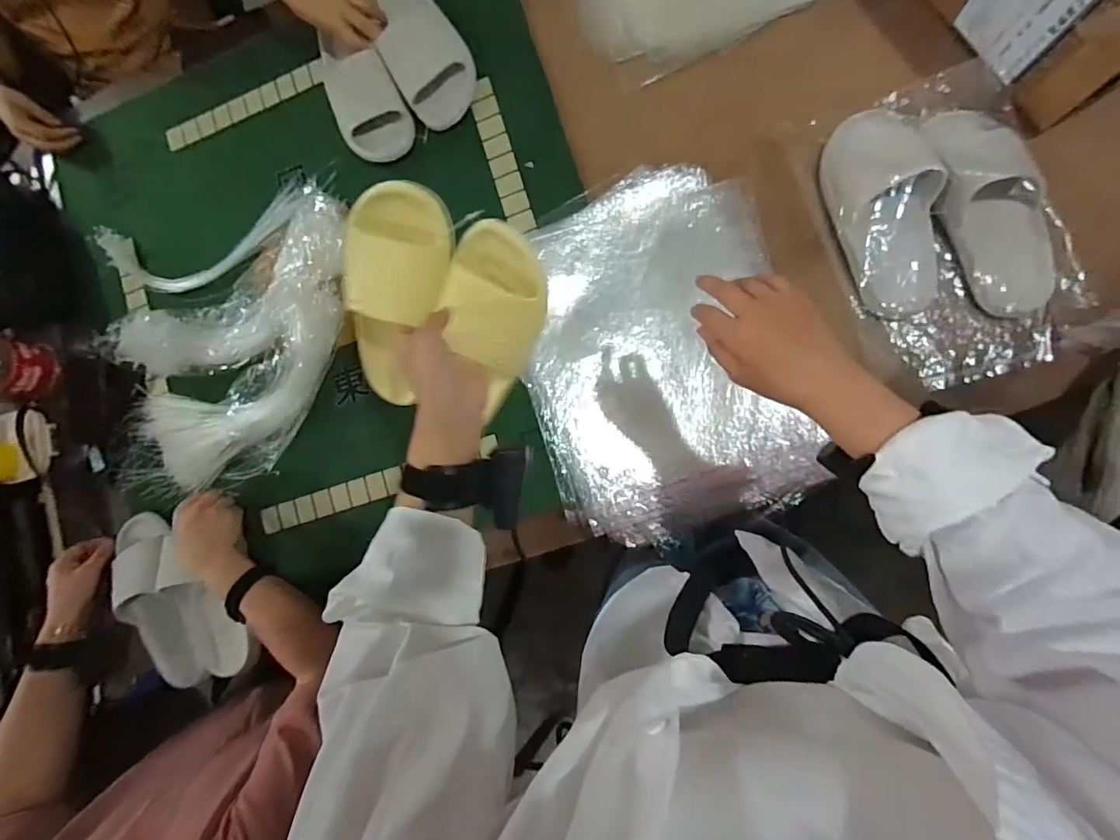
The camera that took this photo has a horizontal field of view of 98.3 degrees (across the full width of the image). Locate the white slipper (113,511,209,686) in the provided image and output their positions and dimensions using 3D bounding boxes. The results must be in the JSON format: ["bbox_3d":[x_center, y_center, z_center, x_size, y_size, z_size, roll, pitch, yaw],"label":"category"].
[{"bbox_3d":[-0.621,0.276,0.731,0.101,0.051,0.276,-22,84,6],"label":"white slipper"}]

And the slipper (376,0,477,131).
[{"bbox_3d":[-0.208,-0.554,0.713,0.108,0.054,0.239,-28,83,5],"label":"slipper"}]

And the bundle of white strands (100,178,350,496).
[{"bbox_3d":[-0.500,-0.124,0.744,0.440,0.070,0.424,-10,85,7],"label":"bundle of white strands"}]

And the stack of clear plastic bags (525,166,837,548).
[{"bbox_3d":[0.128,-0.093,0.645,0.332,0.028,0.476,-14,84,7],"label":"stack of clear plastic bags"}]

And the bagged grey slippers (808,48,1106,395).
[{"bbox_3d":[0.470,-0.241,0.593,0.240,0.079,0.375,-12,85,7],"label":"bagged grey slippers"}]

